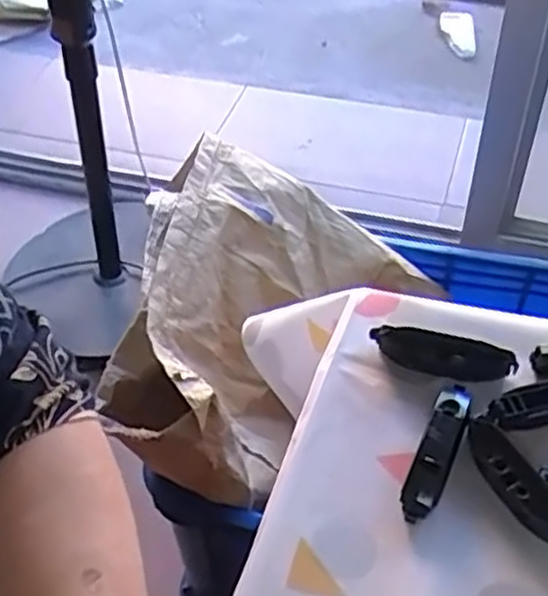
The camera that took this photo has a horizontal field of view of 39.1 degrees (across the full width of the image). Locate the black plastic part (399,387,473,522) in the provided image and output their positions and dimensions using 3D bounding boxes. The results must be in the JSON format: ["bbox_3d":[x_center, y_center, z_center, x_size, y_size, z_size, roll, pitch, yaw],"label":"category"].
[{"bbox_3d":[0.087,0.077,0.404,0.020,0.019,0.080,17,50,17],"label":"black plastic part"}]

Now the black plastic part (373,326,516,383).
[{"bbox_3d":[0.097,0.034,0.446,0.081,0.017,0.022,17,50,17],"label":"black plastic part"}]

